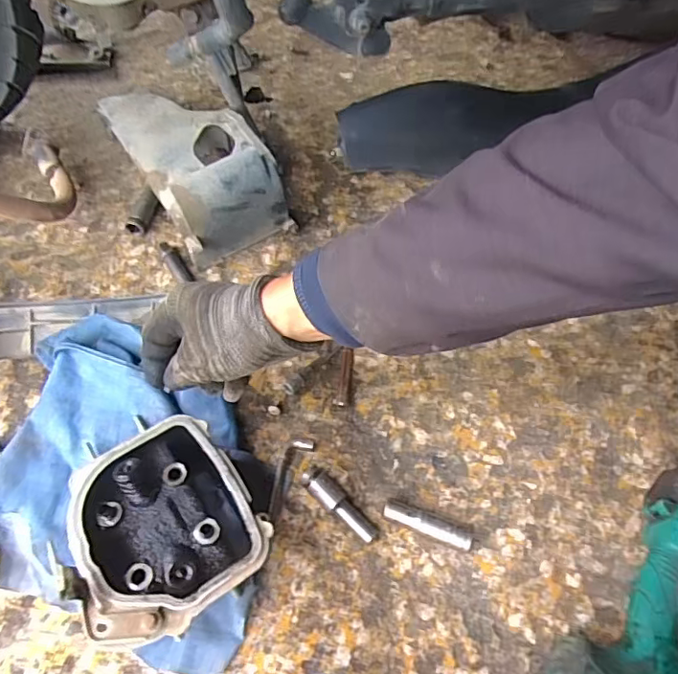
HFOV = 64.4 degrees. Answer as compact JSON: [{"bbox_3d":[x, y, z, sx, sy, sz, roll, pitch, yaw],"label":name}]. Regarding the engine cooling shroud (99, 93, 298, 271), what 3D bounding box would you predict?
[{"bbox_3d":[-0.169,-0.205,0.619,0.121,0.099,0.238,-29,65,-20],"label":"engine cooling shroud"}]

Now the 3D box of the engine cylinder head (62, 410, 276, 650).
[{"bbox_3d":[-0.129,0.148,0.416,0.129,0.075,0.146,-21,62,-17],"label":"engine cylinder head"}]

